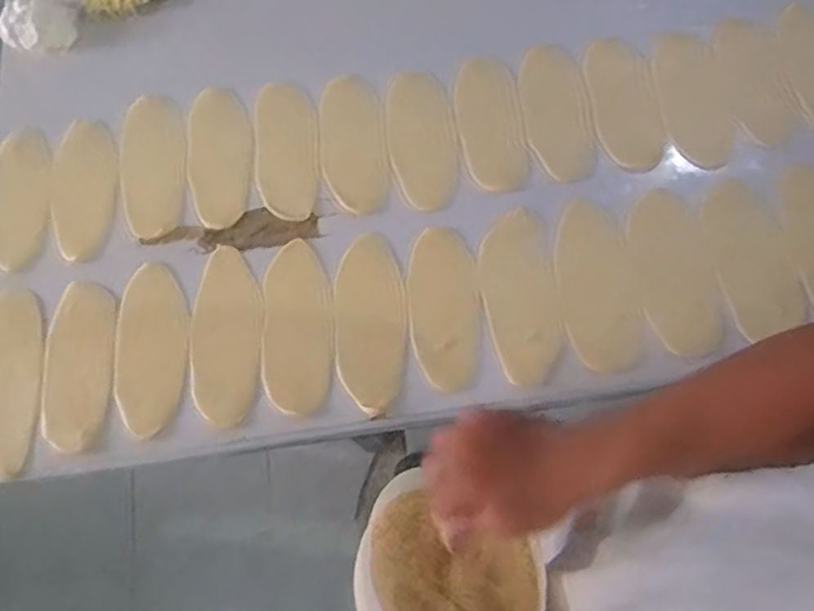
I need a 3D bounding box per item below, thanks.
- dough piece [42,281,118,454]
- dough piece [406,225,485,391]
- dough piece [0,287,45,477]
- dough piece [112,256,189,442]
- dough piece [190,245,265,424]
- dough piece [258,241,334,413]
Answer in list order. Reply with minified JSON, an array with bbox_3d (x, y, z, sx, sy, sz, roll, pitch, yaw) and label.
[{"bbox_3d":[-0.357,0.063,0.718,0.075,0.013,0.183,-7,73,1],"label":"dough piece"},{"bbox_3d":[0.040,0.000,0.704,0.076,0.010,0.176,-5,73,1],"label":"dough piece"},{"bbox_3d":[-0.439,0.078,0.719,0.071,0.014,0.205,-6,73,1],"label":"dough piece"},{"bbox_3d":[-0.276,0.043,0.707,0.080,0.013,0.185,-4,73,2],"label":"dough piece"},{"bbox_3d":[-0.194,0.028,0.711,0.076,0.011,0.190,-2,73,2],"label":"dough piece"},{"bbox_3d":[-0.116,0.021,0.703,0.075,0.011,0.183,-2,73,2],"label":"dough piece"}]

